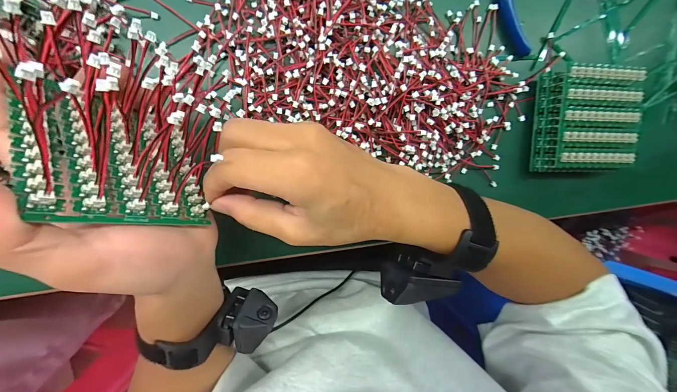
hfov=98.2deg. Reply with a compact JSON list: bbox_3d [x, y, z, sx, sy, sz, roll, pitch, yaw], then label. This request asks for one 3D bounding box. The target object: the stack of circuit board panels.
[{"bbox_3d":[0.224,-0.067,0.264,0.084,0.026,0.089,0,97,-8],"label":"stack of circuit board panels"}]

